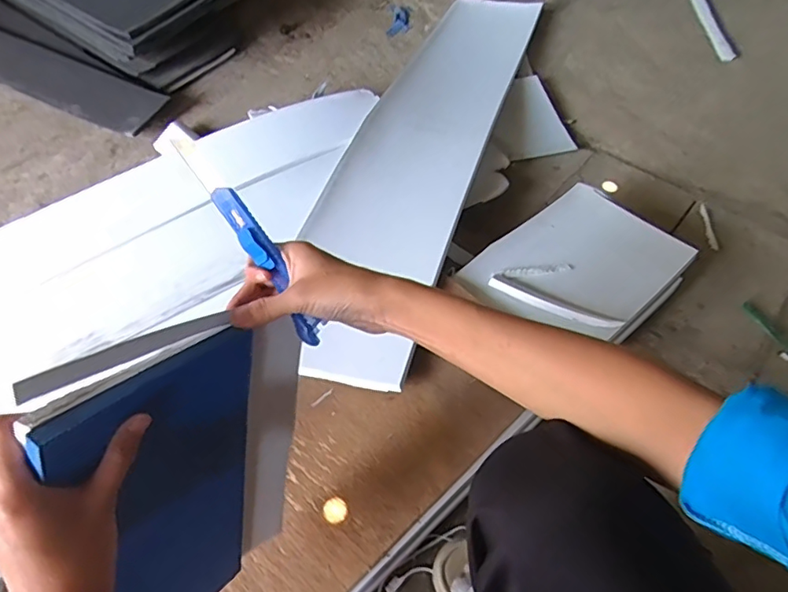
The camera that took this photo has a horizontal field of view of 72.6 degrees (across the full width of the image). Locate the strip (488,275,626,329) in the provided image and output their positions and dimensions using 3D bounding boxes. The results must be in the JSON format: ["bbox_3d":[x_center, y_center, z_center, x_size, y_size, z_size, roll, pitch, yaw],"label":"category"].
[{"bbox_3d":[0.222,0.012,0.749,0.183,0.012,0.021,22,60,16],"label":"strip"}]

